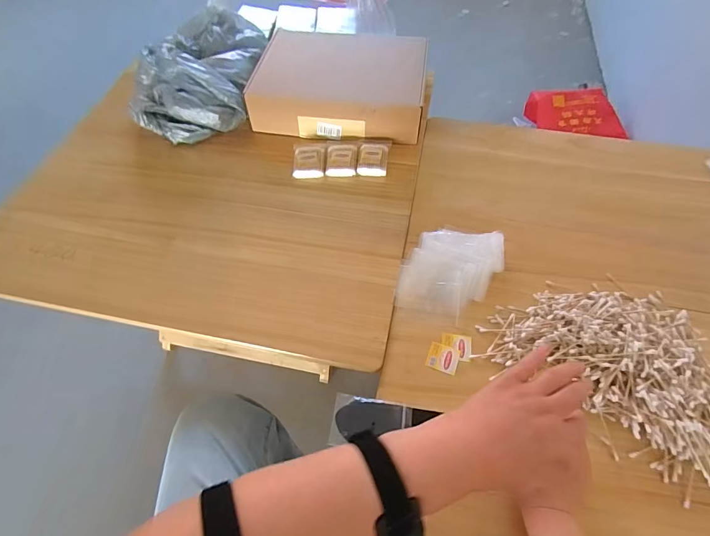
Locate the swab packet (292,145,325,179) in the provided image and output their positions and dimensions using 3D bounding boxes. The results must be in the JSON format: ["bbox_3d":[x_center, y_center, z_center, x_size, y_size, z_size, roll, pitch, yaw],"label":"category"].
[{"bbox_3d":[-0.091,-0.213,0.745,0.061,0.014,0.090,-1,57,0],"label":"swab packet"}]

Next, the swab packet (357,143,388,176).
[{"bbox_3d":[0.036,-0.215,0.743,0.057,0.022,0.086,5,58,4],"label":"swab packet"}]

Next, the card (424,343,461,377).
[{"bbox_3d":[0.127,0.130,0.541,0.042,0.006,0.037,19,60,13],"label":"card"}]

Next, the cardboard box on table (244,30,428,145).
[{"bbox_3d":[-0.026,-0.399,0.820,0.357,0.090,0.266,9,58,7],"label":"cardboard box on table"}]

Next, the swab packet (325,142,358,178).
[{"bbox_3d":[-0.026,-0.219,0.748,0.058,0.017,0.094,2,57,2],"label":"swab packet"}]

